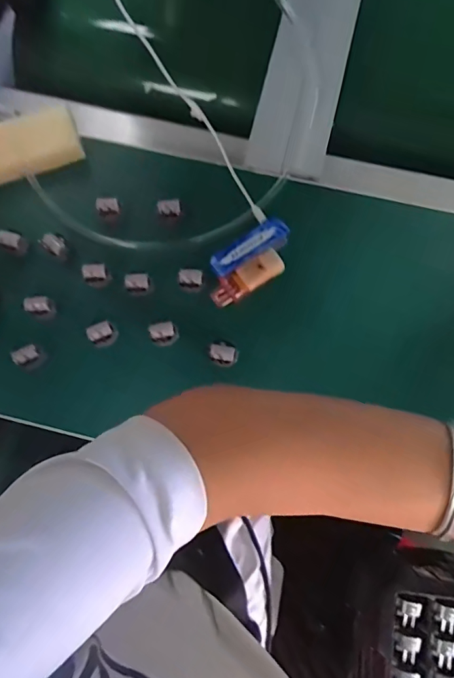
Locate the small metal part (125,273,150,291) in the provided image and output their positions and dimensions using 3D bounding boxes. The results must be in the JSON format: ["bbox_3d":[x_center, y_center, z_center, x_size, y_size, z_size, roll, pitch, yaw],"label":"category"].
[{"bbox_3d":[-0.082,-0.052,0.414,0.022,0.011,0.015,-2,78,1],"label":"small metal part"}]

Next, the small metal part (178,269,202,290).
[{"bbox_3d":[-0.033,-0.055,0.416,0.021,0.008,0.019,-1,78,1],"label":"small metal part"}]

